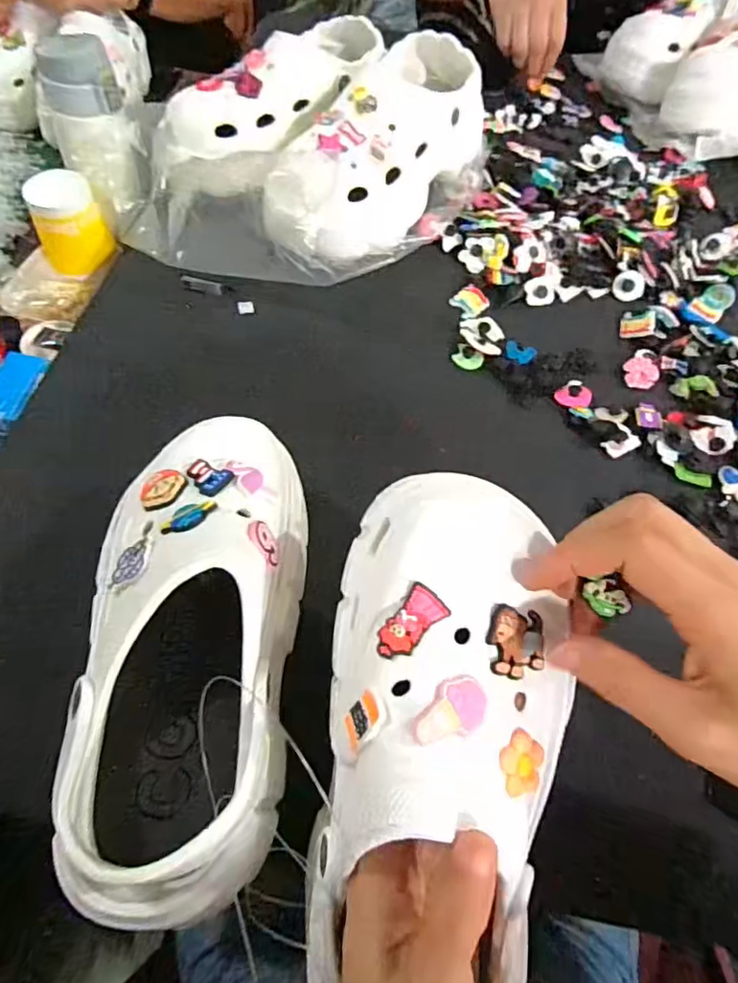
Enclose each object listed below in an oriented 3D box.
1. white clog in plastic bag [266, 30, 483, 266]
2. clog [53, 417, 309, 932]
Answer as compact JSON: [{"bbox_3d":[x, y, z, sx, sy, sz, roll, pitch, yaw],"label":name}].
[{"bbox_3d":[0.005,-0.308,0.534,0.119,0.100,0.293,32,62,14],"label":"white clog in plastic bag"},{"bbox_3d":[-0.085,0.065,0.283,0.101,0.077,0.239,-2,59,-6],"label":"clog"}]

